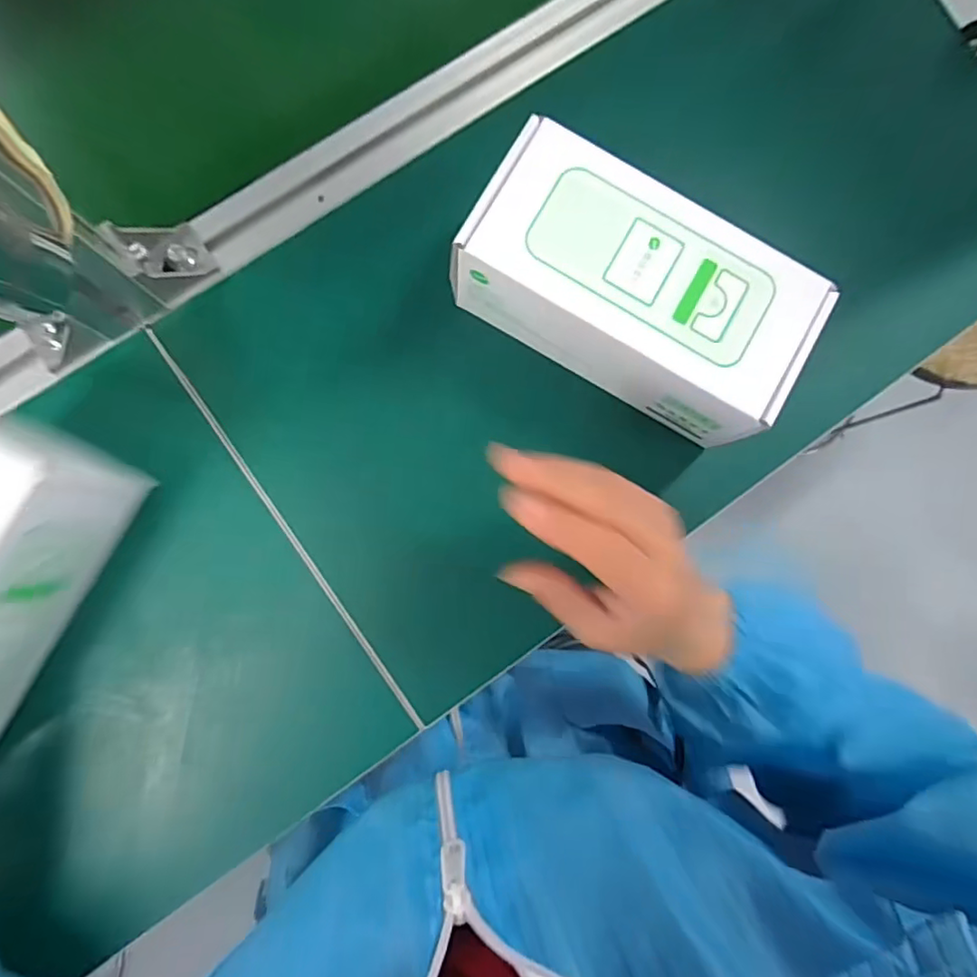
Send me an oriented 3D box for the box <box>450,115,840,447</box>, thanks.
[{"bbox_3d":[0.079,-0.106,0.337,0.187,0.078,0.087,29,85,1],"label":"box"}]

